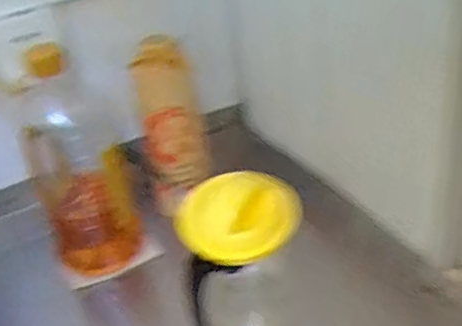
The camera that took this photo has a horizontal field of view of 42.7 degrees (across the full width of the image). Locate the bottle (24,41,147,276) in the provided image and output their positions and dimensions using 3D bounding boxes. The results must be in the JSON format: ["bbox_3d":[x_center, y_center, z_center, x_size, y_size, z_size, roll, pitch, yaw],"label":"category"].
[{"bbox_3d":[-0.181,0.000,0.707,0.107,0.263,0.097,-18,34,-14],"label":"bottle"}]

